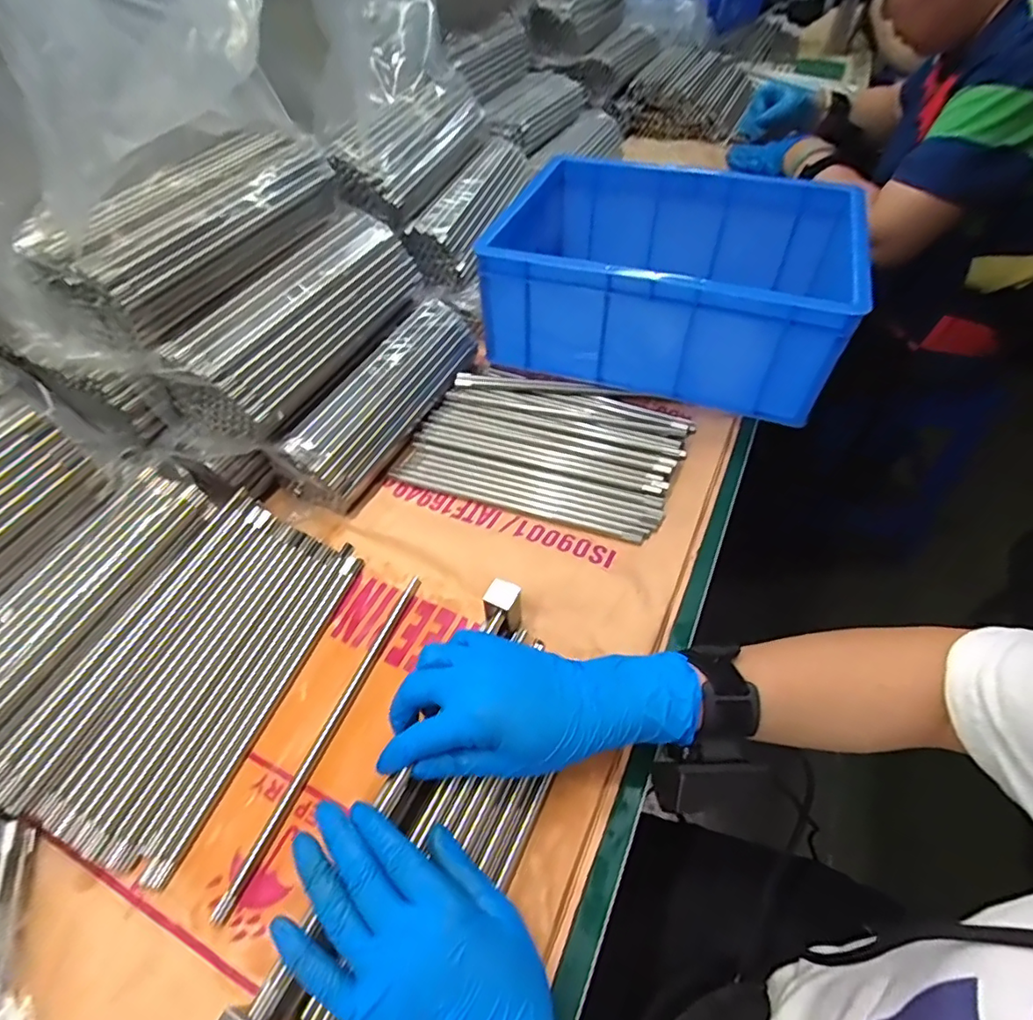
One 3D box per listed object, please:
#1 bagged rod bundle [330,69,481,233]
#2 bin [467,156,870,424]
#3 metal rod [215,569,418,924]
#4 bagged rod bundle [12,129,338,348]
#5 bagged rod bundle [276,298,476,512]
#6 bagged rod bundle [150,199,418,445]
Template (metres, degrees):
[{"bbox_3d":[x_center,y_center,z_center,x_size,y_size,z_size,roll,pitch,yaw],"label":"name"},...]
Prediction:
[{"bbox_3d":[-0.108,-0.403,0.610,0.074,0.072,0.240,15,53,13],"label":"bagged rod bundle"},{"bbox_3d":[0.151,-0.252,0.588,0.337,0.133,0.257,15,53,13],"label":"bin"},{"bbox_3d":[-0.123,0.143,0.380,0.010,0.005,0.233,16,54,14],"label":"metal rod"},{"bbox_3d":[-0.248,-0.231,0.444,0.078,0.074,0.245,21,55,17],"label":"bagged rod bundle"},{"bbox_3d":[-0.124,-0.109,0.523,0.069,0.061,0.235,20,55,18],"label":"bagged rod bundle"},{"bbox_3d":[-0.185,-0.165,0.482,0.091,0.072,0.247,17,54,15],"label":"bagged rod bundle"}]

